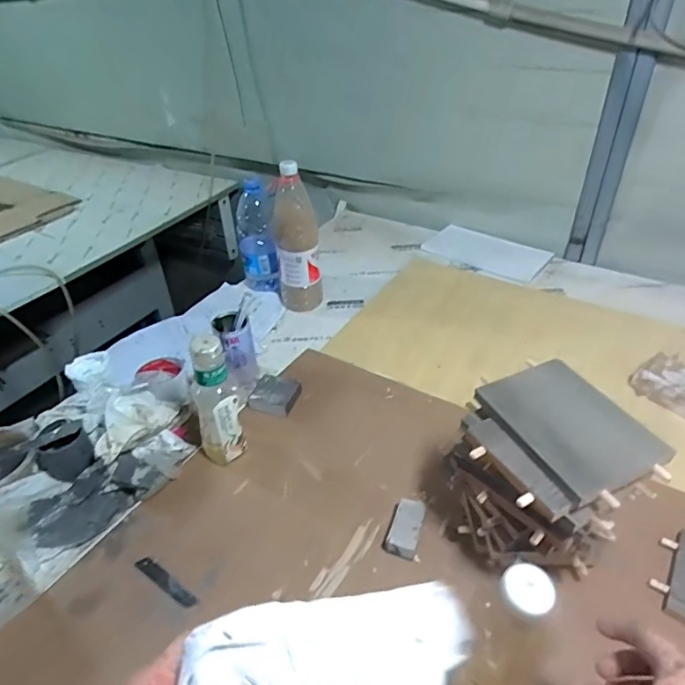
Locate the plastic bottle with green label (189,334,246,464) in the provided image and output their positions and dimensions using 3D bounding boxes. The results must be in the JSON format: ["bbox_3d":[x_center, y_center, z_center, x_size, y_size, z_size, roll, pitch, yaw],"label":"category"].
[{"bbox_3d":[-0.171,0.085,0.682,0.059,0.198,0.052,-27,44,-28],"label":"plastic bottle with green label"}]

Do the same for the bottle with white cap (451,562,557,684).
[{"bbox_3d":[0.136,0.270,0.432,0.057,0.214,0.053,-1,38,1],"label":"bottle with white cap"}]

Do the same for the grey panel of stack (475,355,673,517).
[{"bbox_3d":[0.225,0.083,0.500,0.114,0.020,0.159,-21,48,-18],"label":"grey panel of stack"}]

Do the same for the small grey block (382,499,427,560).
[{"bbox_3d":[0.079,0.230,0.623,0.039,0.031,0.068,10,40,16],"label":"small grey block"}]

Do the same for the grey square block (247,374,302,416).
[{"bbox_3d":[-0.111,0.087,0.822,0.071,0.033,0.060,15,41,20],"label":"grey square block"}]

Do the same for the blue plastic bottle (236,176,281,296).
[{"bbox_3d":[-0.185,-0.221,1.074,0.075,0.238,0.085,-11,39,-11],"label":"blue plastic bottle"}]

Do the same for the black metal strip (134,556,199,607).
[{"bbox_3d":[-0.211,0.285,0.592,0.092,0.010,0.017,22,44,28],"label":"black metal strip"}]

